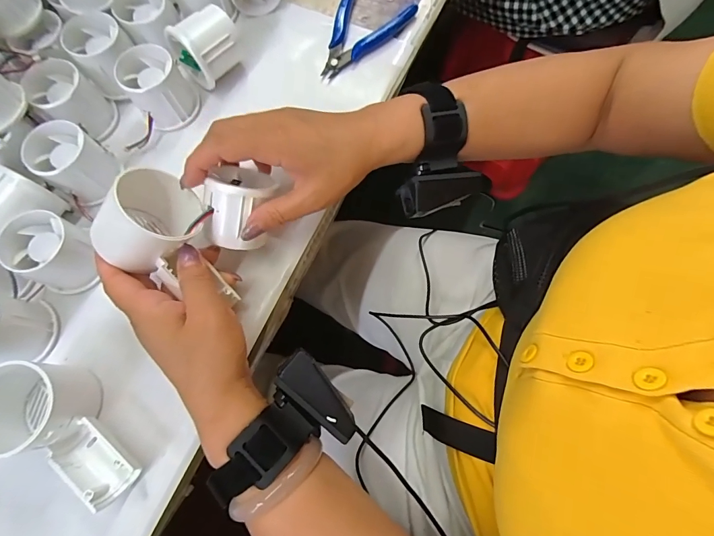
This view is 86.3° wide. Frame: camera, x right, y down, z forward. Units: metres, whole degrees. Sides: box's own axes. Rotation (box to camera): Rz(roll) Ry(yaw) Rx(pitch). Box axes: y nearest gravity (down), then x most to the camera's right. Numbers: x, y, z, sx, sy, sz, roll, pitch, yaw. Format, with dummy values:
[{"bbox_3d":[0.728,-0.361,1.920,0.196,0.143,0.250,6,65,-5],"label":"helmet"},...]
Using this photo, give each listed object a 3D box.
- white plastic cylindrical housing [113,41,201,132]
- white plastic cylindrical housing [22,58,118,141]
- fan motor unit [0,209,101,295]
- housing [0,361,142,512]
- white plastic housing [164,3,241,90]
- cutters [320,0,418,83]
[{"bbox_3d":[-0.183,-0.168,0.353,0.051,0.047,0.058,-36,75,-9],"label":"white plastic cylindrical housing"},{"bbox_3d":[-0.259,-0.153,0.348,0.055,0.048,0.049,37,77,12],"label":"white plastic cylindrical housing"},{"bbox_3d":[-0.245,-0.013,0.308,0.056,0.044,0.054,22,74,8],"label":"fan motor unit"},{"bbox_3d":[-0.211,0.111,0.269,0.126,0.047,0.064,23,74,8],"label":"housing"},{"bbox_3d":[-0.139,-0.206,0.360,0.055,0.058,0.045,-40,76,-11],"label":"white plastic housing"},{"bbox_3d":[0.012,-0.240,0.391,0.075,0.012,0.121,15,73,6],"label":"cutters"}]

